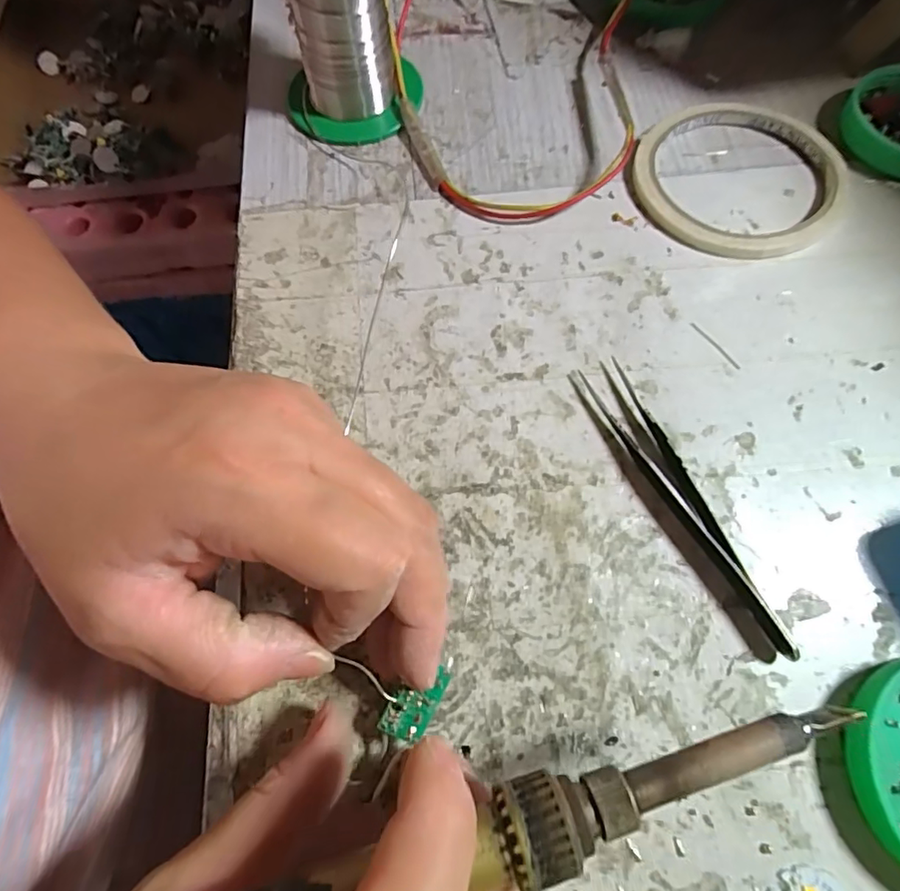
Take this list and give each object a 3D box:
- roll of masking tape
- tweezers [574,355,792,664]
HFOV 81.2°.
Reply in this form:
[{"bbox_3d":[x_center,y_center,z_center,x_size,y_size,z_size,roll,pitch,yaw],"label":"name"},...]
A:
[{"bbox_3d":[0.130,-0.123,0.242,0.090,0.006,0.087,18,71,8],"label":"roll of masking tape"},{"bbox_3d":[0.082,0.019,0.187,0.017,0.009,0.114,-21,70,-6],"label":"tweezers"}]

